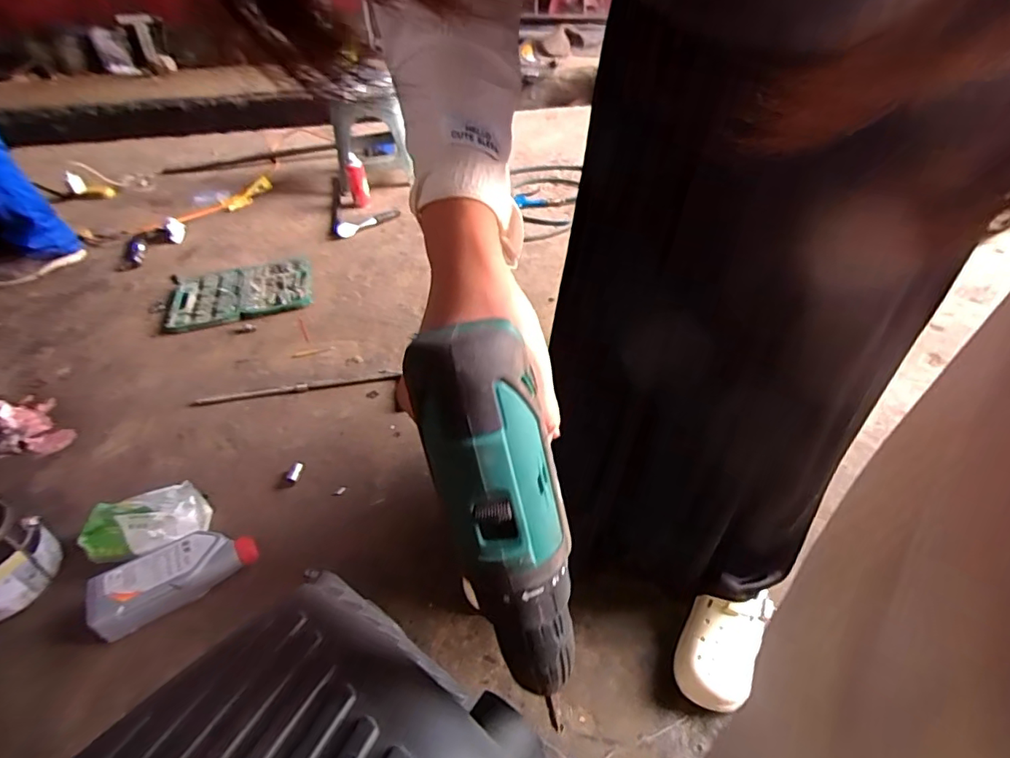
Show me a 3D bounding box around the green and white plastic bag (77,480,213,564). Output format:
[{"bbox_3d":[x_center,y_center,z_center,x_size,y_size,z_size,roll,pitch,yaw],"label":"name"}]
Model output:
[{"bbox_3d":[-0.633,0.253,0.912,0.185,0.098,0.117,-8,43,-4],"label":"green and white plastic bag"}]

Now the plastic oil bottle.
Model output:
[{"bbox_3d":[-0.546,0.316,0.857,0.226,0.064,0.106,-28,48,-24],"label":"plastic oil bottle"}]

